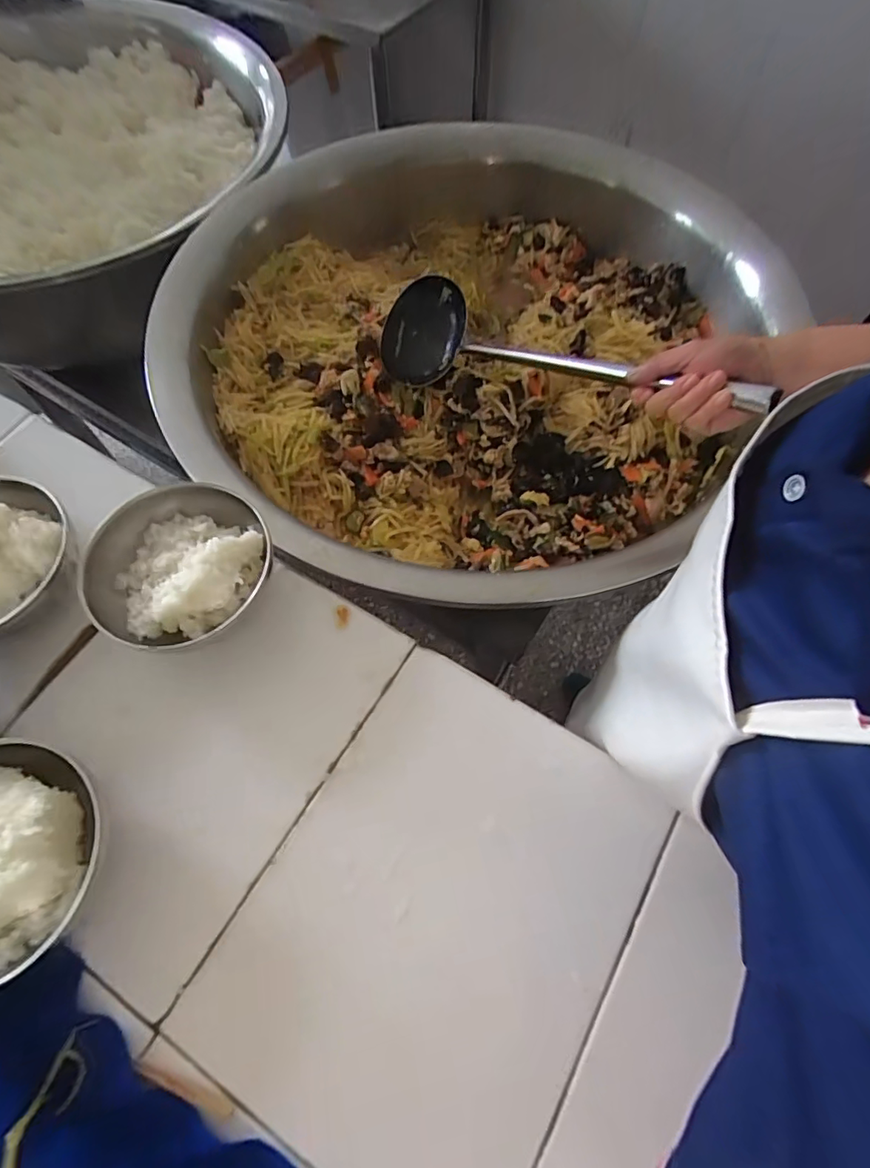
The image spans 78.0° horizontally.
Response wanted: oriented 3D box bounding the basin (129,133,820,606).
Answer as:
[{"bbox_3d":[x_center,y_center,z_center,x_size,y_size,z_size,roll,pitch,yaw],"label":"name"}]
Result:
[{"bbox_3d":[0.070,-0.336,0.704,0.696,0.173,0.787,41,74,15],"label":"basin"}]

